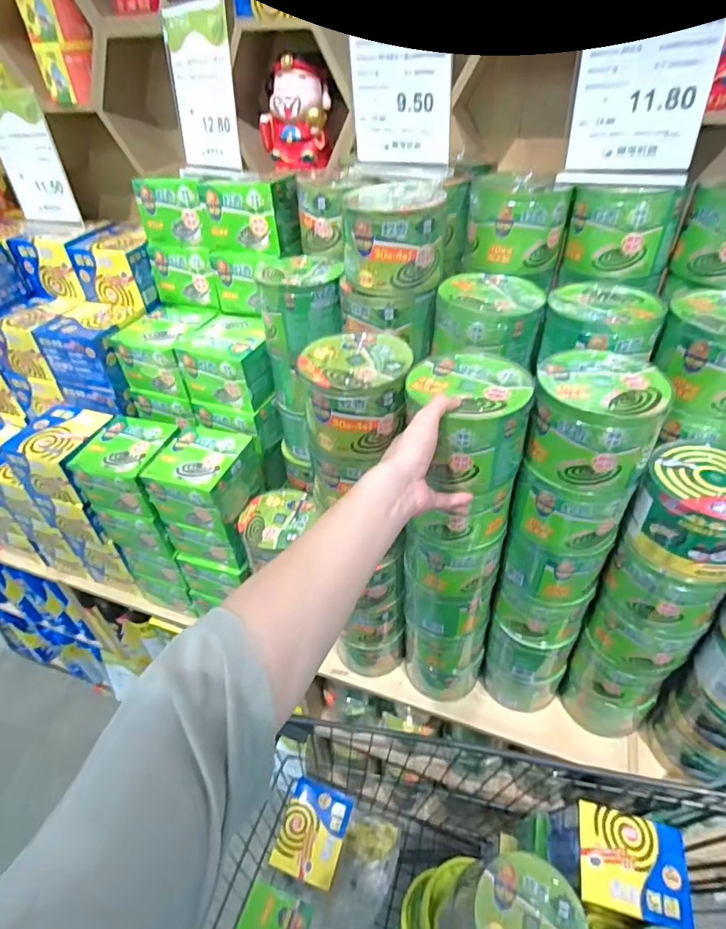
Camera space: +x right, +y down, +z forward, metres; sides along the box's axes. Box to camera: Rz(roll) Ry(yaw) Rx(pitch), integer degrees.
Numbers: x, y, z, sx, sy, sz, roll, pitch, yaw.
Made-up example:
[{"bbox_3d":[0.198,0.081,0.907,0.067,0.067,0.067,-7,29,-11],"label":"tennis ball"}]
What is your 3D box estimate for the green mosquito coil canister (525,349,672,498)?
[{"bbox_3d":[0.255,-0.046,0.561,0.134,0.117,0.112,19,45,25],"label":"green mosquito coil canister"}]

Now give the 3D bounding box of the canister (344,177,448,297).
[{"bbox_3d":[0.040,-0.308,0.670,0.129,0.107,0.158,-2,40,2],"label":"canister"}]

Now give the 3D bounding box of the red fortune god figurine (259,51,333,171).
[{"bbox_3d":[-0.123,-0.676,0.972,0.127,0.163,0.094,2,40,6],"label":"red fortune god figurine"}]

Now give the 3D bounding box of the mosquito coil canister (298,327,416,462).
[{"bbox_3d":[-0.008,-0.086,0.615,0.130,0.106,0.125,2,40,6],"label":"mosquito coil canister"}]

